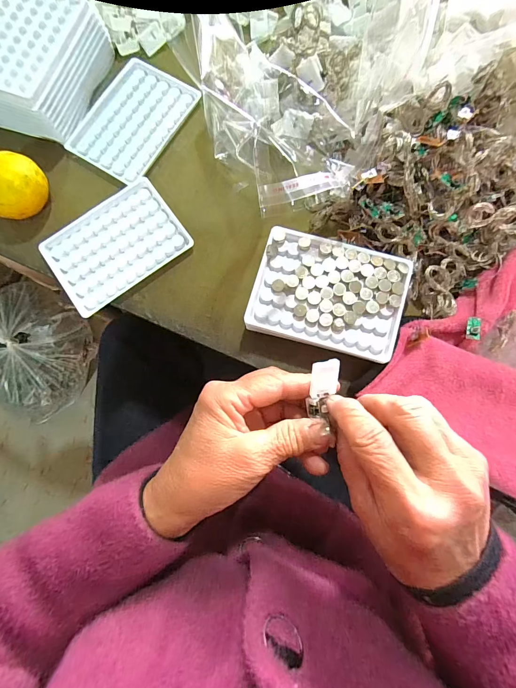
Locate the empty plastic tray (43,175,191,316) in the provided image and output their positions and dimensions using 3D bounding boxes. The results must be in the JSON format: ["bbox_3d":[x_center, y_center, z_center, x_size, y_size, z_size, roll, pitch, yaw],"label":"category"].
[{"bbox_3d":[-0.141,-0.100,0.327,0.129,0.011,0.095,-38,82,-3],"label":"empty plastic tray"}]

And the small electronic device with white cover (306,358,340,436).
[{"bbox_3d":[0.046,0.031,0.231,0.020,0.008,0.043,10,104,4],"label":"small electronic device with white cover"}]

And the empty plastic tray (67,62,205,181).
[{"bbox_3d":[-0.134,-0.241,0.351,0.098,0.005,0.129,30,84,7],"label":"empty plastic tray"}]

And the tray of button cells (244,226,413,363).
[{"bbox_3d":[0.063,-0.044,0.293,0.129,0.020,0.093,16,83,5],"label":"tray of button cells"}]

